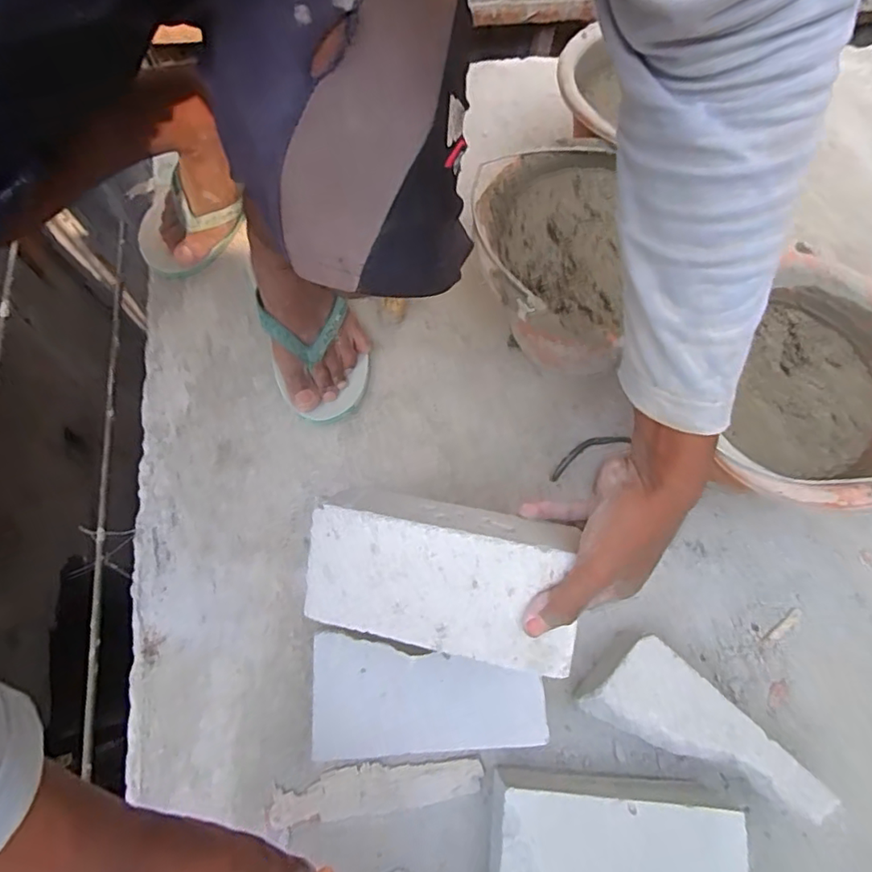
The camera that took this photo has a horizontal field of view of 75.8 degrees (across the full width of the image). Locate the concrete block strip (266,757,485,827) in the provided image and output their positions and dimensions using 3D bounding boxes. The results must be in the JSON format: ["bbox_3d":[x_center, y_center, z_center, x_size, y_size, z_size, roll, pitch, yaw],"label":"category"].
[{"bbox_3d":[-0.054,0.324,0.515,0.191,0.004,0.038,-6,71,-5],"label":"concrete block strip"}]

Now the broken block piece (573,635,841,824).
[{"bbox_3d":[0.241,0.263,0.512,0.205,0.074,0.079,29,72,7],"label":"broken block piece"}]

